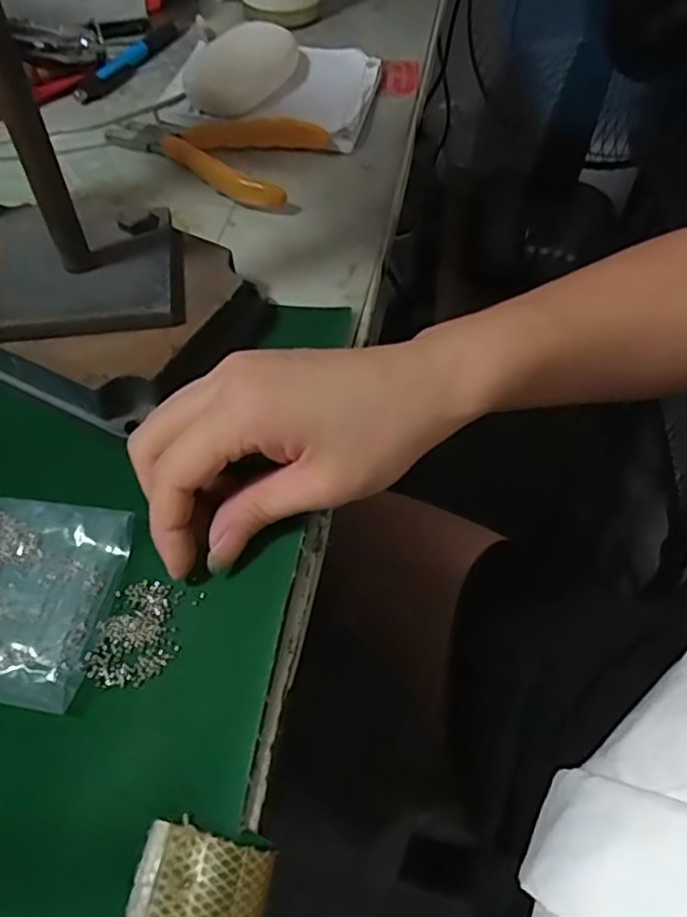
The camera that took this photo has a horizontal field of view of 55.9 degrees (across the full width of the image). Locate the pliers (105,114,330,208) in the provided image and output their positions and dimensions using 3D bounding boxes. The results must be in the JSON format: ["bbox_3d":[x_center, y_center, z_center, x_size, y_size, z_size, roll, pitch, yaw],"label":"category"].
[{"bbox_3d":[-0.088,-0.207,0.427,0.138,0.019,0.077,20,58,11],"label":"pliers"}]

